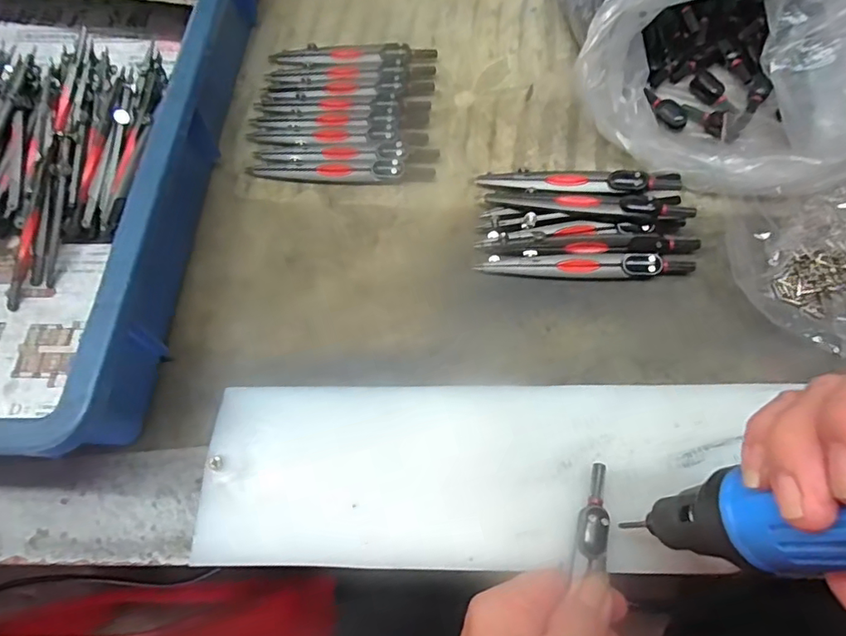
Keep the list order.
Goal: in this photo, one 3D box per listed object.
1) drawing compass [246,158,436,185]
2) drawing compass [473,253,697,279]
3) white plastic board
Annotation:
[{"bbox_3d":[-0.058,-0.103,0.372,0.129,0.012,0.017,4,66,5],"label":"drawing compass"},{"bbox_3d":[0.101,-0.032,0.331,0.129,0.011,0.013,2,66,4],"label":"drawing compass"},{"bbox_3d":[0.027,0.079,0.281,0.281,0.020,0.095,-1,65,3],"label":"white plastic board"}]

